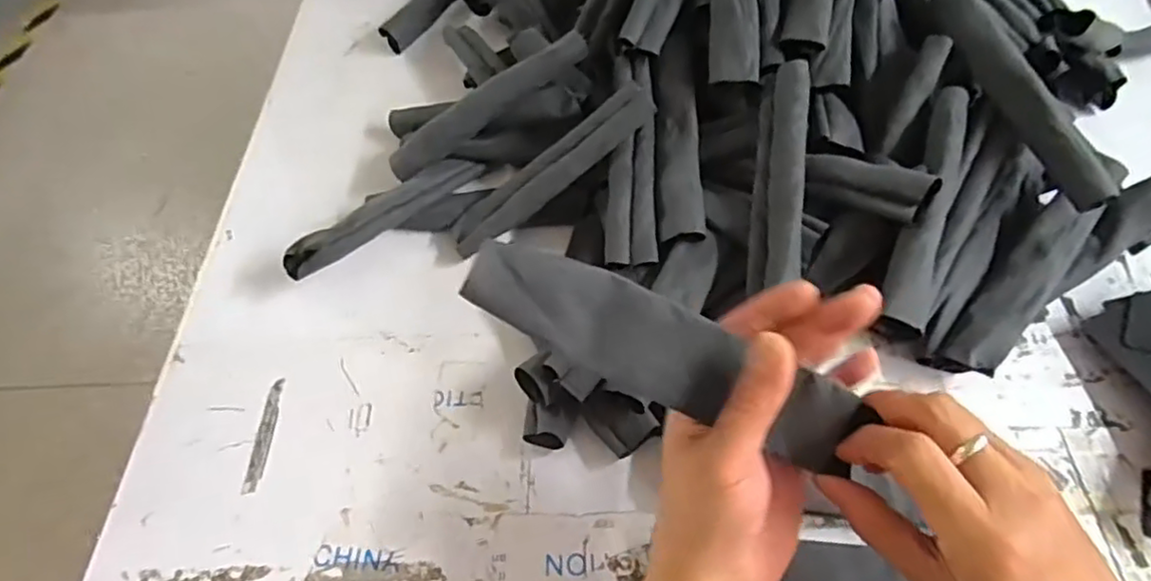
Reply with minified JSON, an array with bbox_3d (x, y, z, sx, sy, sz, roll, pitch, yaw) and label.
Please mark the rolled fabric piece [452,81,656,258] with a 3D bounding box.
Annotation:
[{"bbox_3d":[-0.019,-0.093,0.500,0.182,0.018,0.034,-37,64,9],"label":"rolled fabric piece"}]

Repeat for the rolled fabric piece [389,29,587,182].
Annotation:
[{"bbox_3d":[-0.072,-0.150,0.529,0.184,0.027,0.023,-32,62,11],"label":"rolled fabric piece"}]

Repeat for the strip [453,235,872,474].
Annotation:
[{"bbox_3d":[0.041,0.028,0.289,0.183,0.009,0.043,25,94,-4],"label":"strip"}]

